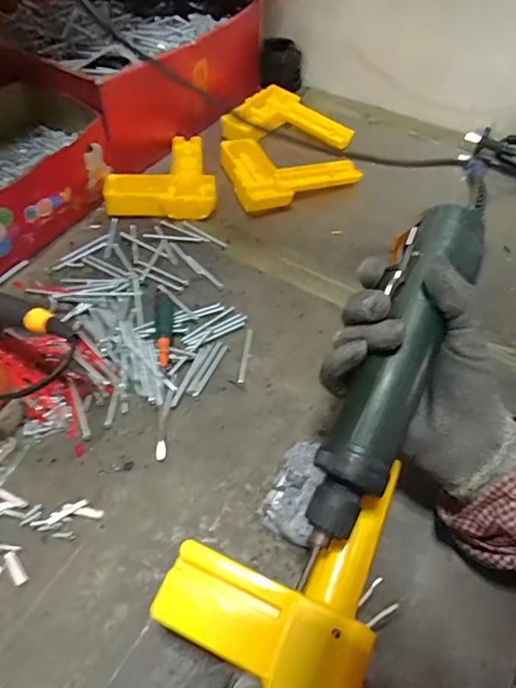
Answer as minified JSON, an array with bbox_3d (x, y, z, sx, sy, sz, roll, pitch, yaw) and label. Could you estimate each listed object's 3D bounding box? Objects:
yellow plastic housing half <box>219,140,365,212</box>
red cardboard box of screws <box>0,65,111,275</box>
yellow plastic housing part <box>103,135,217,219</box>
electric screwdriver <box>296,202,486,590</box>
[{"bbox_3d":[0.028,-0.209,0.556,0.134,0.028,0.123,-22,58,-18],"label":"yellow plastic housing half"},{"bbox_3d":[-0.253,-0.175,0.477,0.136,0.093,0.220,24,56,15],"label":"red cardboard box of screws"},{"bbox_3d":[-0.107,-0.202,0.545,0.116,0.025,0.146,0,54,-3],"label":"yellow plastic housing part"},{"bbox_3d":[0.080,0.014,0.278,0.045,0.036,0.219,23,77,14],"label":"electric screwdriver"}]

